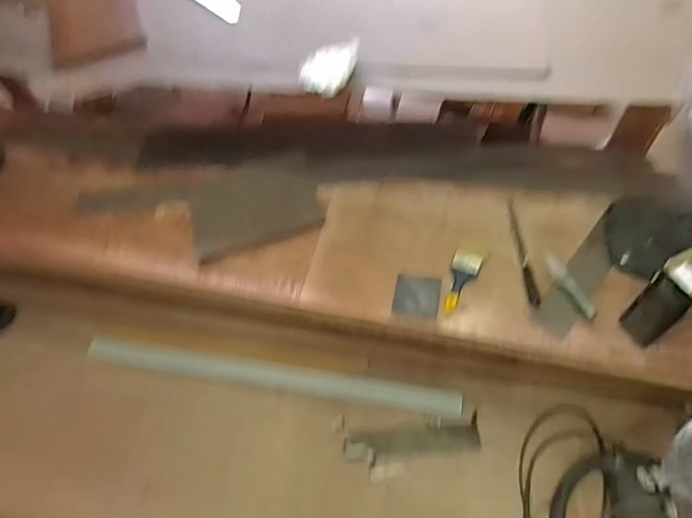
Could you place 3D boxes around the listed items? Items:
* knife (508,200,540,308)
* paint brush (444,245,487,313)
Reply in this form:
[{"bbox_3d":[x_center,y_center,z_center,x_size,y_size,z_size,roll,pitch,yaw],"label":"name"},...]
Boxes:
[{"bbox_3d":[0.435,-0.020,1.172,0.025,0.019,0.303,-3,55,3],"label":"knife"},{"bbox_3d":[0.282,0.048,1.160,0.068,0.020,0.190,20,59,18],"label":"paint brush"}]

